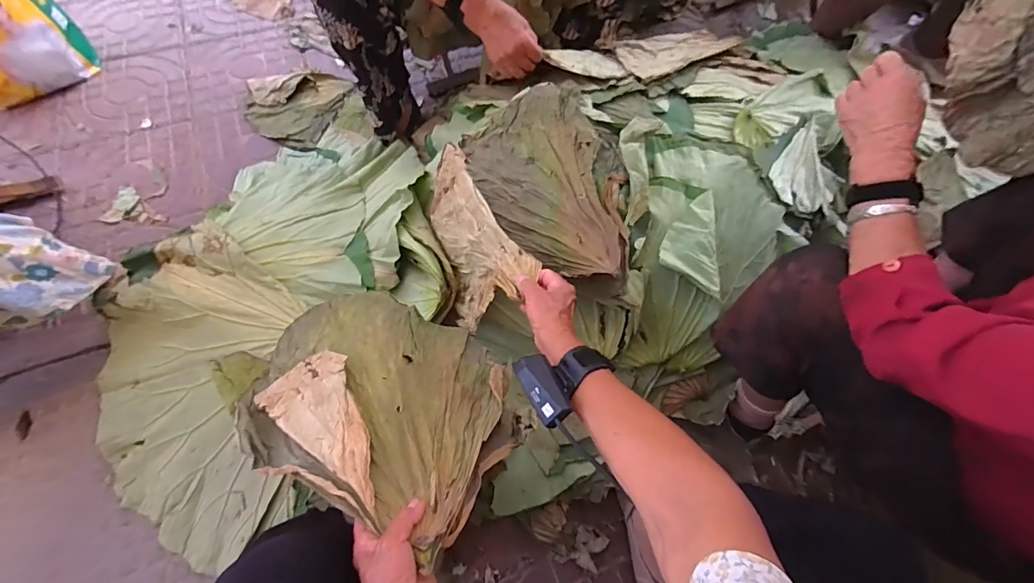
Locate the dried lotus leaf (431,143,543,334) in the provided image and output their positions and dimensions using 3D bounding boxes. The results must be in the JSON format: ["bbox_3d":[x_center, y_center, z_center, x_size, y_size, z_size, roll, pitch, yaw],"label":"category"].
[{"bbox_3d":[-0.077,-0.058,0.732,0.050,0.244,0.295,-12,53,-29],"label":"dried lotus leaf"}]

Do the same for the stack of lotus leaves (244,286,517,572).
[{"bbox_3d":[-0.145,0.124,0.536,0.298,0.122,0.262,23,56,16],"label":"stack of lotus leaves"}]

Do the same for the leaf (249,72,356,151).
[{"bbox_3d":[-0.594,-0.495,1.173,0.237,0.047,0.255,14,67,4],"label":"leaf"}]

